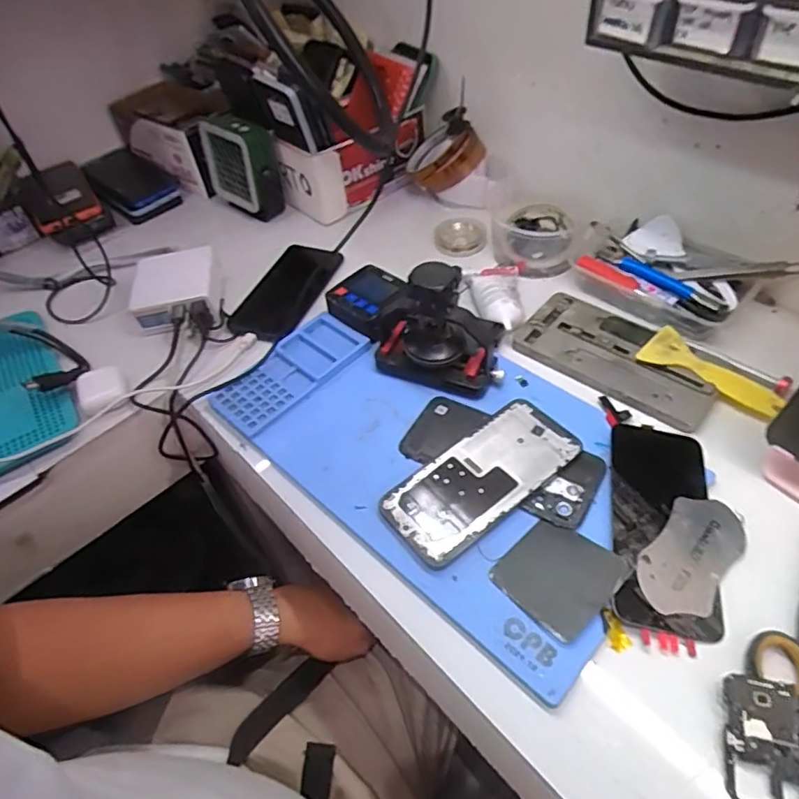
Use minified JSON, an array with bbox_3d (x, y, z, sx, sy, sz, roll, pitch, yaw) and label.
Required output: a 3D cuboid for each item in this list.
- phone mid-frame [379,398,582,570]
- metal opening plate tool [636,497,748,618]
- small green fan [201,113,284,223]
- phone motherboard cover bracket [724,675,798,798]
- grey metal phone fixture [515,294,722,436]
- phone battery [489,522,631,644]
[{"bbox_3d":[0.066,0.060,0.440,0.162,0.010,0.072,-33,54,-20],"label":"phone mid-frame"},{"bbox_3d":[0.206,0.109,0.393,0.052,0.004,0.098,37,61,19],"label":"metal opening plate tool"},{"bbox_3d":[-0.205,-0.306,0.730,0.052,0.108,0.117,-38,56,-24],"label":"small green fan"},{"bbox_3d":[0.208,0.195,0.318,0.039,0.005,0.065,3,64,16],"label":"phone motherboard cover bracket"},{"bbox_3d":[0.201,-0.042,0.517,0.178,0.010,0.086,33,60,29],"label":"grey metal phone fixture"},{"bbox_3d":[0.110,0.120,0.387,0.069,0.006,0.069,-37,56,-23],"label":"phone battery"}]

